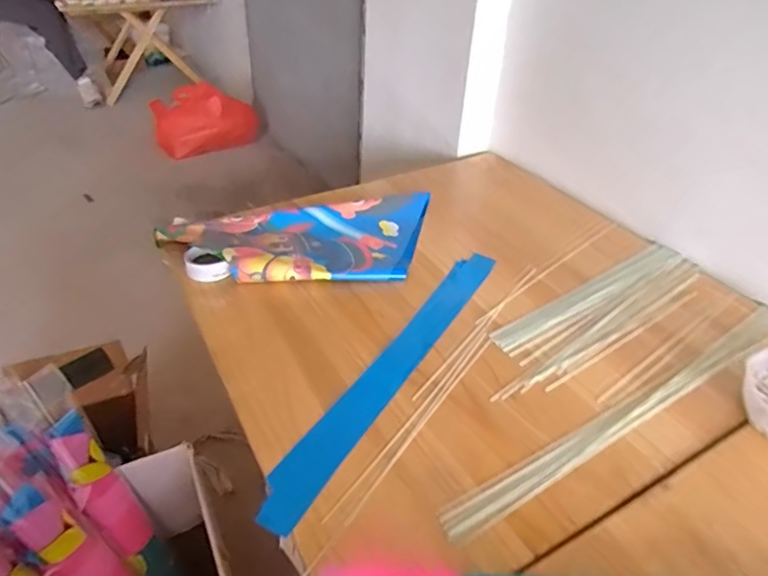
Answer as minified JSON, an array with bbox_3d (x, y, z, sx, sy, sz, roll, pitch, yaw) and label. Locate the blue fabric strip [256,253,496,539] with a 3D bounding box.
[{"bbox_3d":[0.022,0.094,0.720,0.055,0.011,0.543,24,42,21],"label":"blue fabric strip"}]

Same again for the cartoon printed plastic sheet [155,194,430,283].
[{"bbox_3d":[-0.146,-0.094,0.922,0.458,0.034,0.244,-2,37,-6],"label":"cartoon printed plastic sheet"}]

